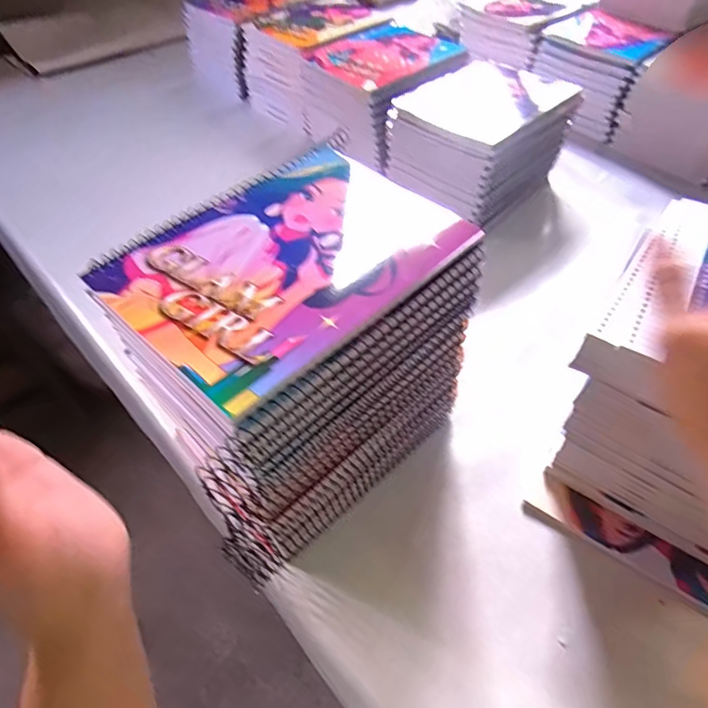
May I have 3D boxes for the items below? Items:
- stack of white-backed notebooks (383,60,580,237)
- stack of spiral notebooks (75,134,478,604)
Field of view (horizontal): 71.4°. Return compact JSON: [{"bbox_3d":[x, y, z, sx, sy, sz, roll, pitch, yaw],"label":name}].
[{"bbox_3d":[0.162,-0.276,0.649,0.202,0.113,0.165,-36,58,-24],"label":"stack of white-backed notebooks"},{"bbox_3d":[-0.042,0.009,0.362,0.216,0.197,0.169,-37,58,-24],"label":"stack of spiral notebooks"}]

